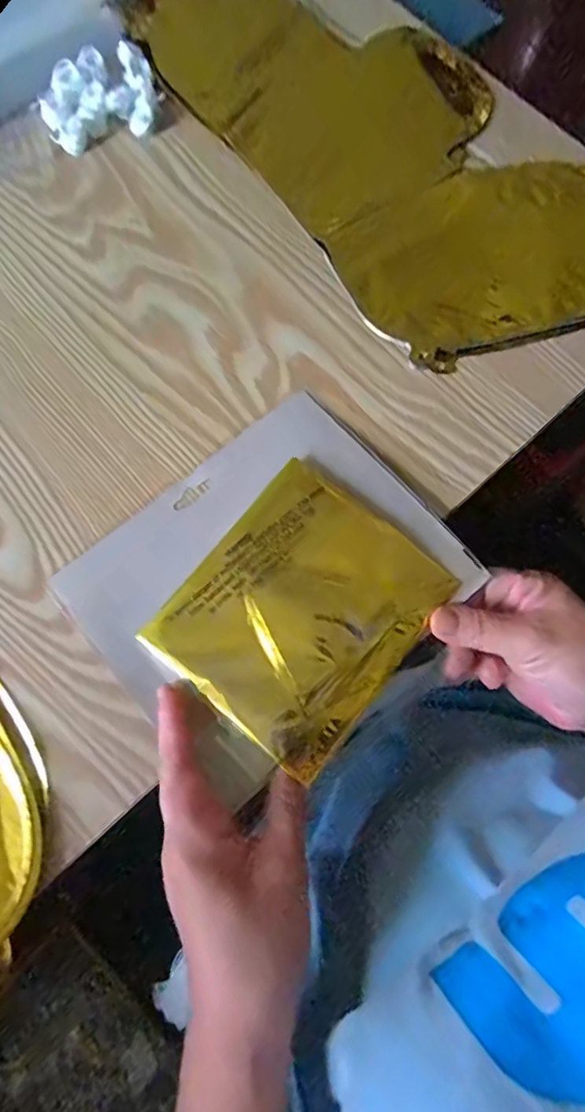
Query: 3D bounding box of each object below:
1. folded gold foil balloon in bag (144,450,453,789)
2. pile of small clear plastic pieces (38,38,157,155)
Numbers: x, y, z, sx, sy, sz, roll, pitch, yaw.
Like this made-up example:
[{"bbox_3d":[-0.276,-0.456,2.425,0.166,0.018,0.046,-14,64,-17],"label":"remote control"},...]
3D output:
[{"bbox_3d":[0.005,0.028,0.300,0.117,0.011,0.134,39,76,10],"label":"folded gold foil balloon in bag"},{"bbox_3d":[-0.144,-0.339,0.407,0.083,0.016,0.075,-19,75,-7],"label":"pile of small clear plastic pieces"}]

